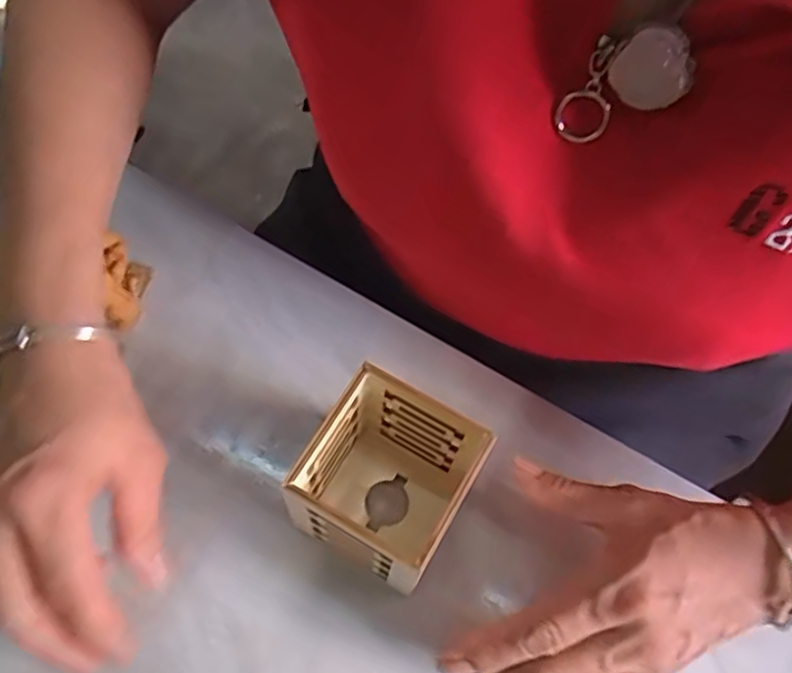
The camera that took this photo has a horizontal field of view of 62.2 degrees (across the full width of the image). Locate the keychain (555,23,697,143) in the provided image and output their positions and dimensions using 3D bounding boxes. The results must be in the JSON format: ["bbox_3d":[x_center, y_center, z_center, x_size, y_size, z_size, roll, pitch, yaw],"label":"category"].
[{"bbox_3d":[0.079,-0.090,0.235,0.014,0.053,0.030,-42,107,-28],"label":"keychain"}]

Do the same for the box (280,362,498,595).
[{"bbox_3d":[-0.003,0.072,0.315,0.065,0.080,0.066,29,65,11],"label":"box"}]

